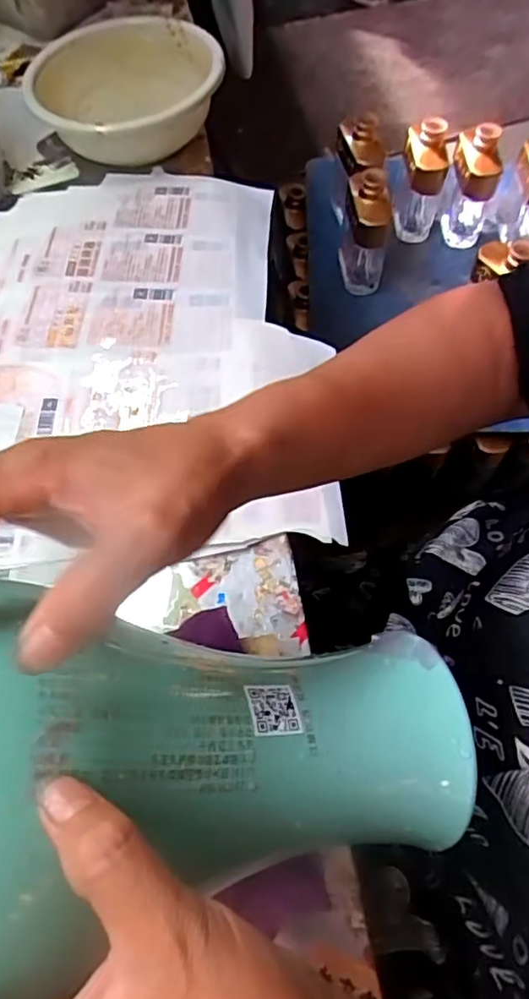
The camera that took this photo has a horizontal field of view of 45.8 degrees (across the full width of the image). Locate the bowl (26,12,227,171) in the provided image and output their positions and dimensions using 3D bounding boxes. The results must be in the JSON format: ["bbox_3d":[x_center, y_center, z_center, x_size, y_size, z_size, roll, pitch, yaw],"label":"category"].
[{"bbox_3d":[-0.138,-0.418,0.644,0.184,0.062,0.196,-1,64,2],"label":"bowl"}]

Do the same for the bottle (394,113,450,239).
[{"bbox_3d":[0.255,-0.516,1.012,0.069,0.183,0.068,12,63,5],"label":"bottle"}]

